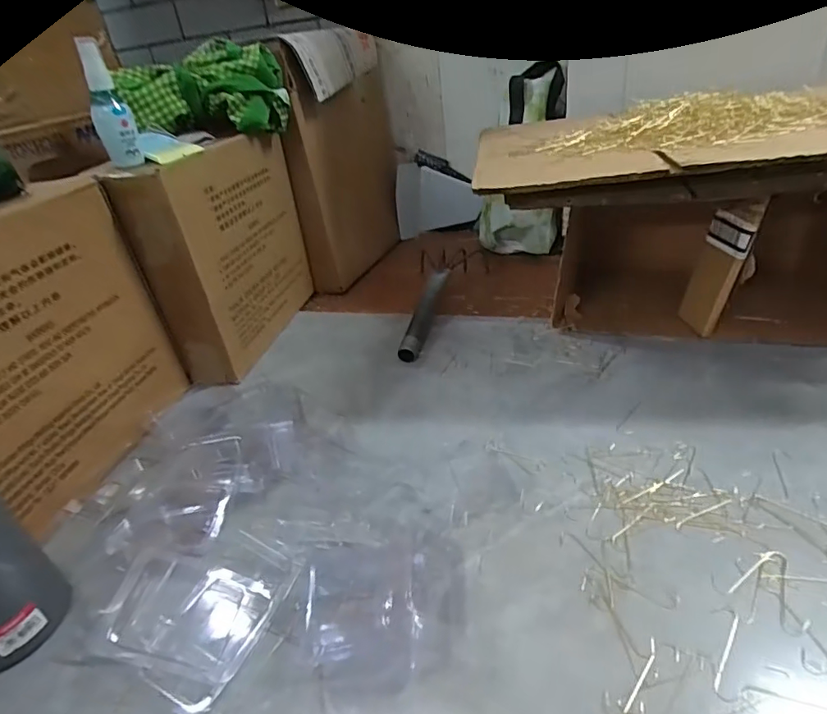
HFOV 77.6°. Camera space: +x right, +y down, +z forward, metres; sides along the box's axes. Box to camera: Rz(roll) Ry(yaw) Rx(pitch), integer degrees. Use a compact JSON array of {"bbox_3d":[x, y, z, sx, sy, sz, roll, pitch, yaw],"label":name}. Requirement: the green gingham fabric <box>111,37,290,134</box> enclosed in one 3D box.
[{"bbox_3d":[-0.266,-0.330,0.658,0.199,0.106,0.101,-19,33,-20],"label":"green gingham fabric"}]

